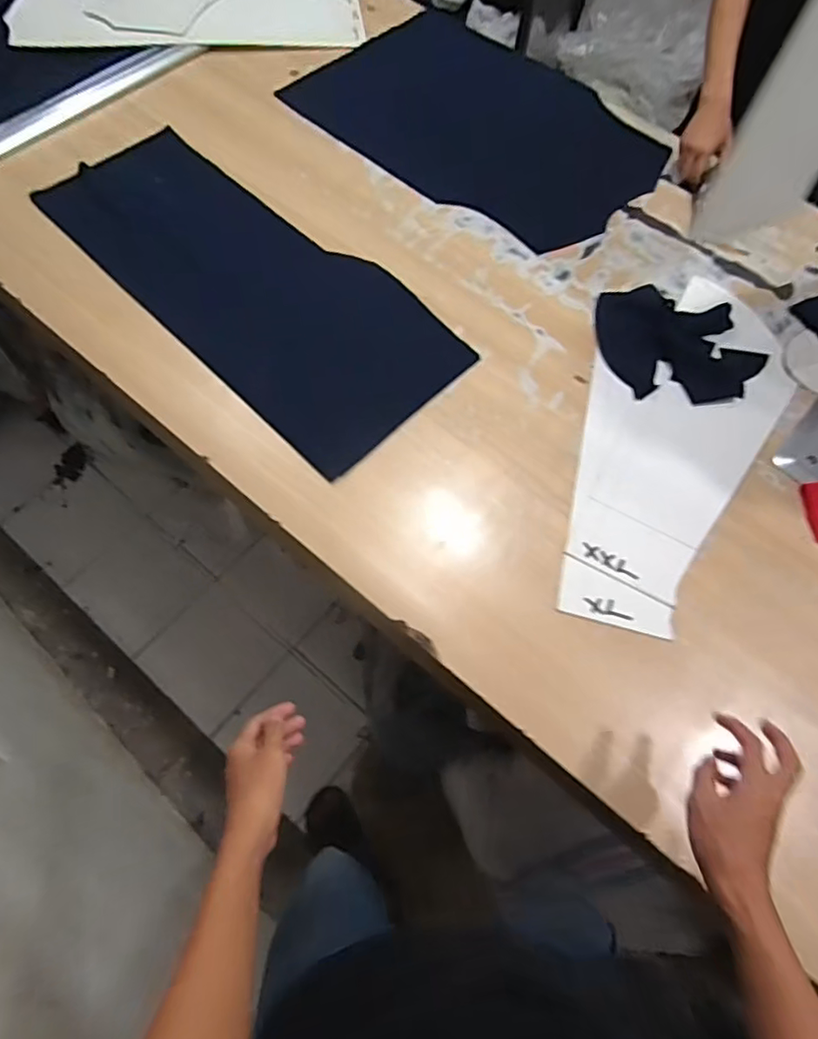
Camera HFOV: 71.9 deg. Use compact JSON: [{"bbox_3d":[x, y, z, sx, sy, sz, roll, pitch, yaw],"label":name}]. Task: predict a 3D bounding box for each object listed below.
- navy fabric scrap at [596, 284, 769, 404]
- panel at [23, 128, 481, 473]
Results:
[{"bbox_3d":[0.464,-0.306,0.978,0.249,0.026,0.245,1,67,-2],"label":"navy fabric scrap"},{"bbox_3d":[-0.289,-0.440,1.012,0.830,0.015,0.346,43,71,14],"label":"panel"}]

